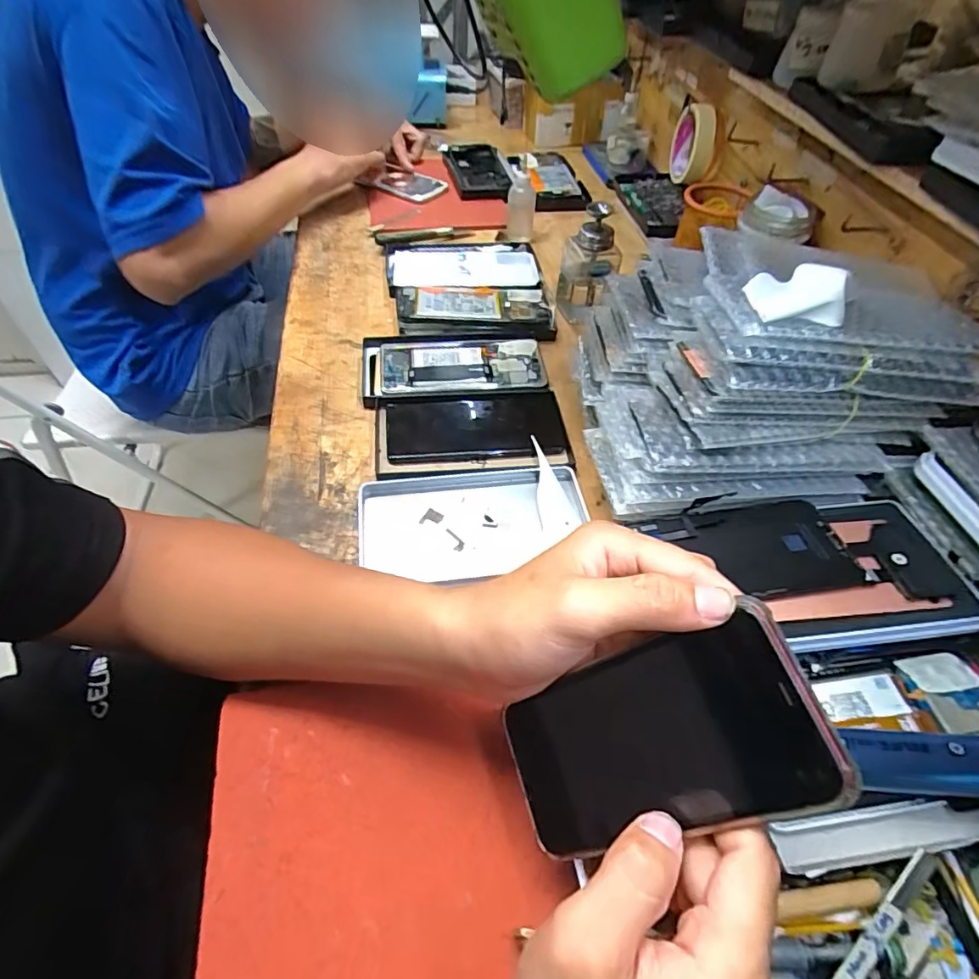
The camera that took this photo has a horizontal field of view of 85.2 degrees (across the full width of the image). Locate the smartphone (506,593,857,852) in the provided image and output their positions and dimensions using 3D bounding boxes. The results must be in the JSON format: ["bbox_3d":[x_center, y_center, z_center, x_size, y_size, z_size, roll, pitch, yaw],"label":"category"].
[{"bbox_3d":[0.068,0.111,0.235,0.006,0.148,0.074,11,52,-47],"label":"smartphone"}]

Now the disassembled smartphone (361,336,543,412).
[{"bbox_3d":[-0.038,-0.124,0.542,0.183,0.015,0.095,-2,50,-3],"label":"disassembled smartphone"}]

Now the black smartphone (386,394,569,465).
[{"bbox_3d":[-0.012,-0.059,0.498,0.164,0.010,0.077,-3,50,-4],"label":"black smartphone"}]

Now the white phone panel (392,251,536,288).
[{"bbox_3d":[-0.031,-0.273,0.659,0.173,0.012,0.091,-3,57,0],"label":"white phone panel"}]

